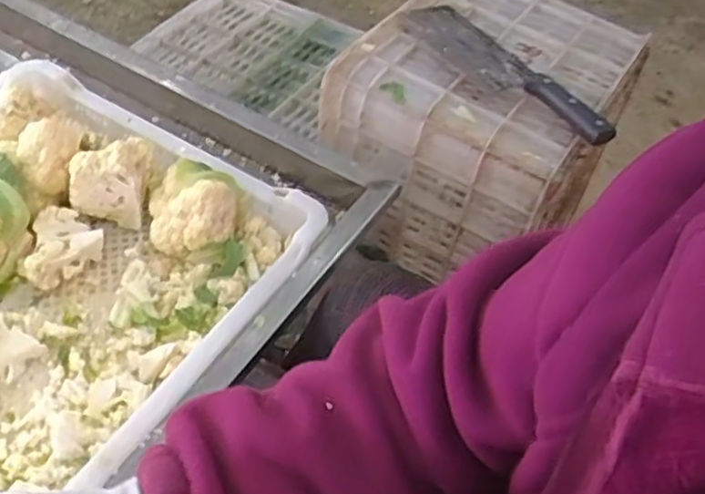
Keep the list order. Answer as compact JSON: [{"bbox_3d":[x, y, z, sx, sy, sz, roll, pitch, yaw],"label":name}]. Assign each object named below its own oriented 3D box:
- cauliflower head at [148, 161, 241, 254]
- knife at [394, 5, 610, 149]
[{"bbox_3d":[-0.159,-0.040,0.701,0.088,0.070,0.084,-8,51,-12],"label":"cauliflower head"},{"bbox_3d":[0.170,-0.199,0.781,0.090,0.018,0.304,-32,59,-28],"label":"knife"}]

